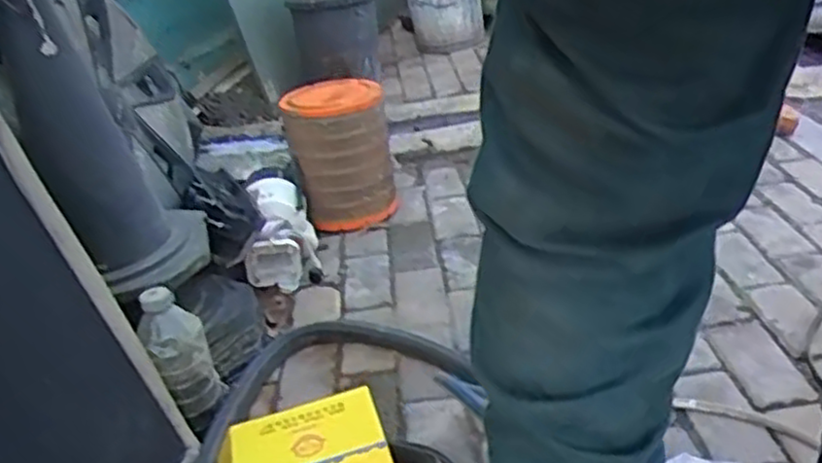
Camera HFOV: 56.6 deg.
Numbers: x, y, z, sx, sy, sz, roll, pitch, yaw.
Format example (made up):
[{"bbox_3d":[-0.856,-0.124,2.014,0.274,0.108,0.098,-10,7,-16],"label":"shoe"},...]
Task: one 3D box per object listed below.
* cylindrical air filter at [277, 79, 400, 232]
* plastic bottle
[{"bbox_3d":[-0.142,-0.151,1.632,0.196,0.307,0.237,-10,28,-4],"label":"cylindrical air filter"},{"bbox_3d":[-0.325,0.168,1.072,0.079,0.186,0.077,-17,29,-18],"label":"plastic bottle"}]

